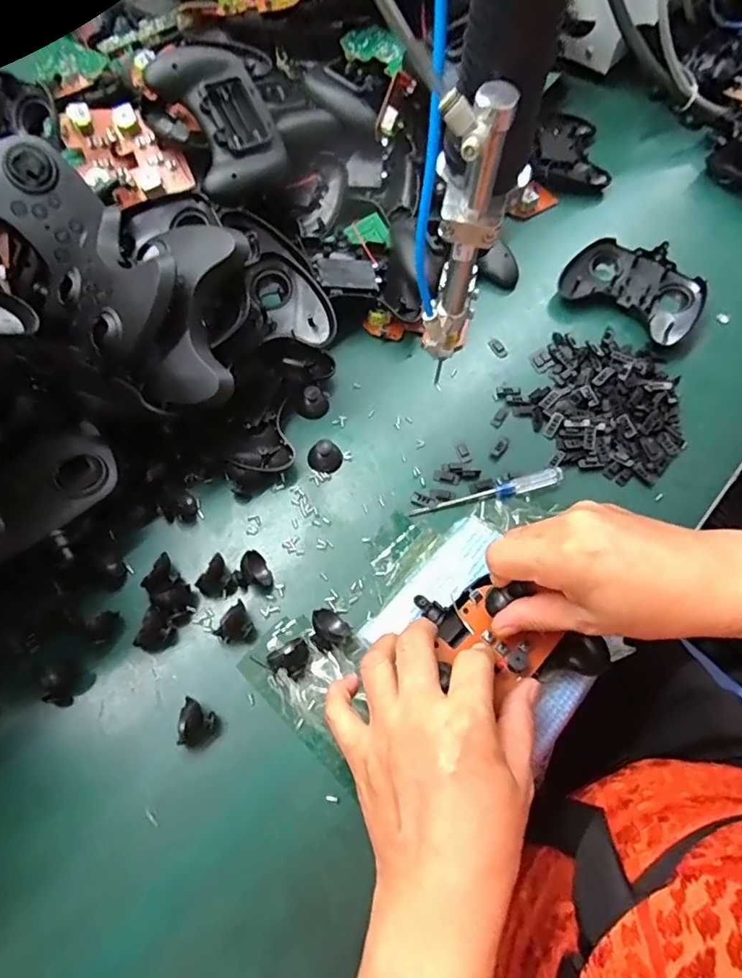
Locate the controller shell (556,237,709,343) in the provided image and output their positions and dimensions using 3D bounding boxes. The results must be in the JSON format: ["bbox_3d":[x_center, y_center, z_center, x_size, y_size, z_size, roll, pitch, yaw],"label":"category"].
[{"bbox_3d":[0.244,-0.188,0.498,0.121,0.023,0.087,34,68,13],"label":"controller shell"}]

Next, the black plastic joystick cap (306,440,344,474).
[{"bbox_3d":[-0.035,-0.026,0.413,0.026,0.020,0.022,-15,66,-9],"label":"black plastic joystick cap"}]

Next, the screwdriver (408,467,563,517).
[{"bbox_3d":[0.087,0.003,0.403,0.117,0.012,0.012,-13,66,-8],"label":"screwdriver"}]

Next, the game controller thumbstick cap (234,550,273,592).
[{"bbox_3d":[-0.082,0.058,0.371,0.022,0.018,0.027,-27,68,-14],"label":"game controller thumbstick cap"}]

